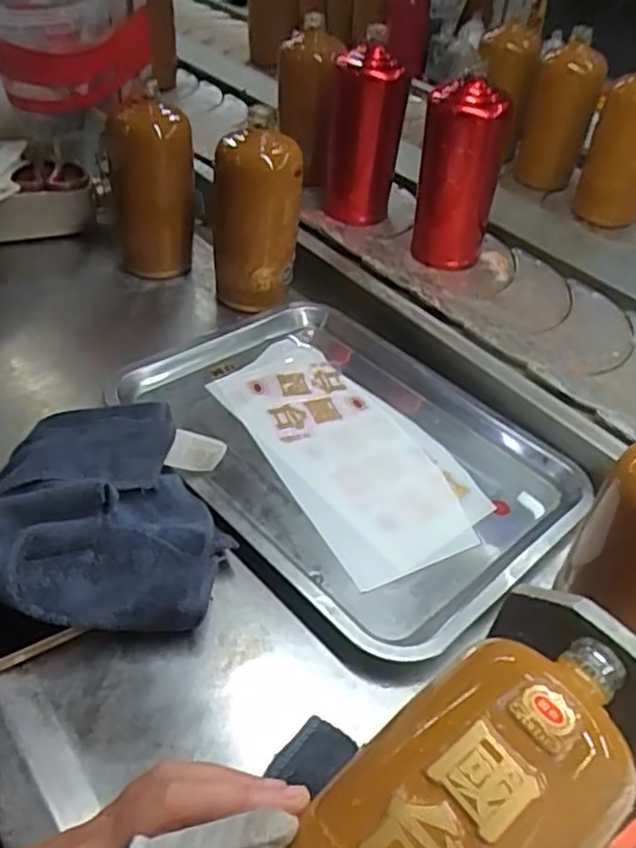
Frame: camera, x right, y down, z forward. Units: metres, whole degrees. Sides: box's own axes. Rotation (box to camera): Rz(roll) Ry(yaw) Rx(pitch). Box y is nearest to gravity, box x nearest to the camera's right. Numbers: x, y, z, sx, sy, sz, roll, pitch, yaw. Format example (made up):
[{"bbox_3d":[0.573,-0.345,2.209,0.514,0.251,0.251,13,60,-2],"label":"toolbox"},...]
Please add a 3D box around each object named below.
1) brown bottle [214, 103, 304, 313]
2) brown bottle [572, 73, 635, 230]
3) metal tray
[{"bbox_3d":[-0.060,-0.201,0.668,0.083,0.169,0.068,-1,43,-6],"label":"brown bottle"},{"bbox_3d":[0.382,-0.337,0.844,0.085,0.176,0.073,17,45,13],"label":"brown bottle"},{"bbox_3d":[0.022,0.016,0.564,0.269,0.030,0.348,-31,53,-32],"label":"metal tray"}]

